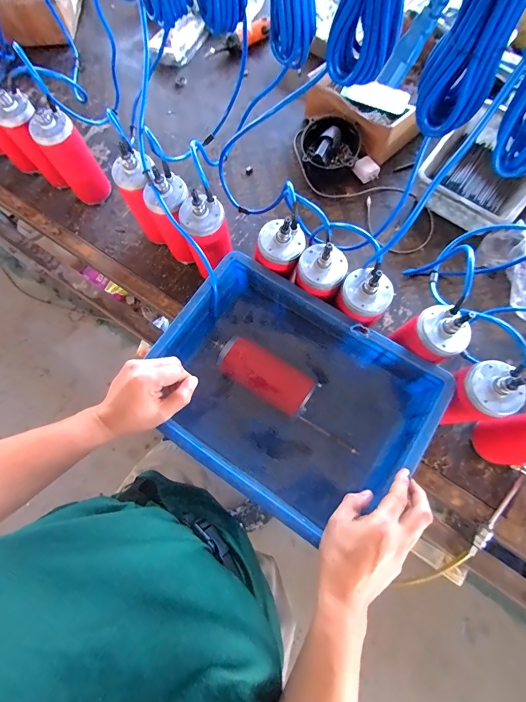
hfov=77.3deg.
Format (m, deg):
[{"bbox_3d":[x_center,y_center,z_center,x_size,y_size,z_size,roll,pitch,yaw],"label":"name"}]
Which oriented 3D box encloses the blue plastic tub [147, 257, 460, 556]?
[{"bbox_3d":[0.038,0.062,0.521,0.389,0.103,0.274,32,77,11],"label":"blue plastic tub"}]

